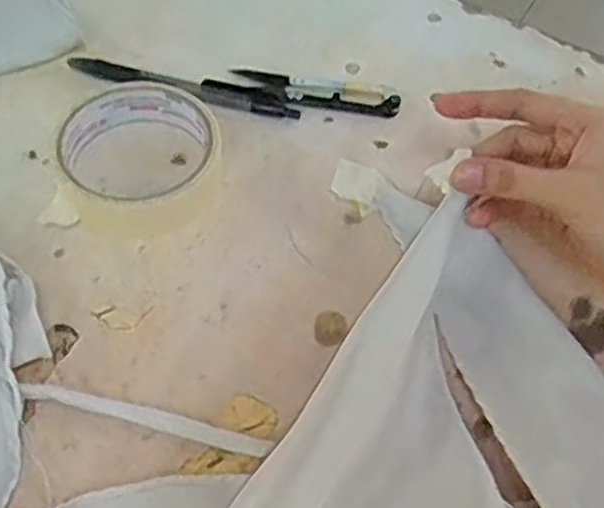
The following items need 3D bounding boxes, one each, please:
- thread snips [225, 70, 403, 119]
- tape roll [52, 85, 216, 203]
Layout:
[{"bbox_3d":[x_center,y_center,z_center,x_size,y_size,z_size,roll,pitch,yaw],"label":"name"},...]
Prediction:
[{"bbox_3d":[0.009,-0.099,0.429,0.098,0.009,0.023,11,56,3],"label":"thread snips"},{"bbox_3d":[-0.088,-0.057,0.383,0.079,0.025,0.074,2,56,-3],"label":"tape roll"}]

